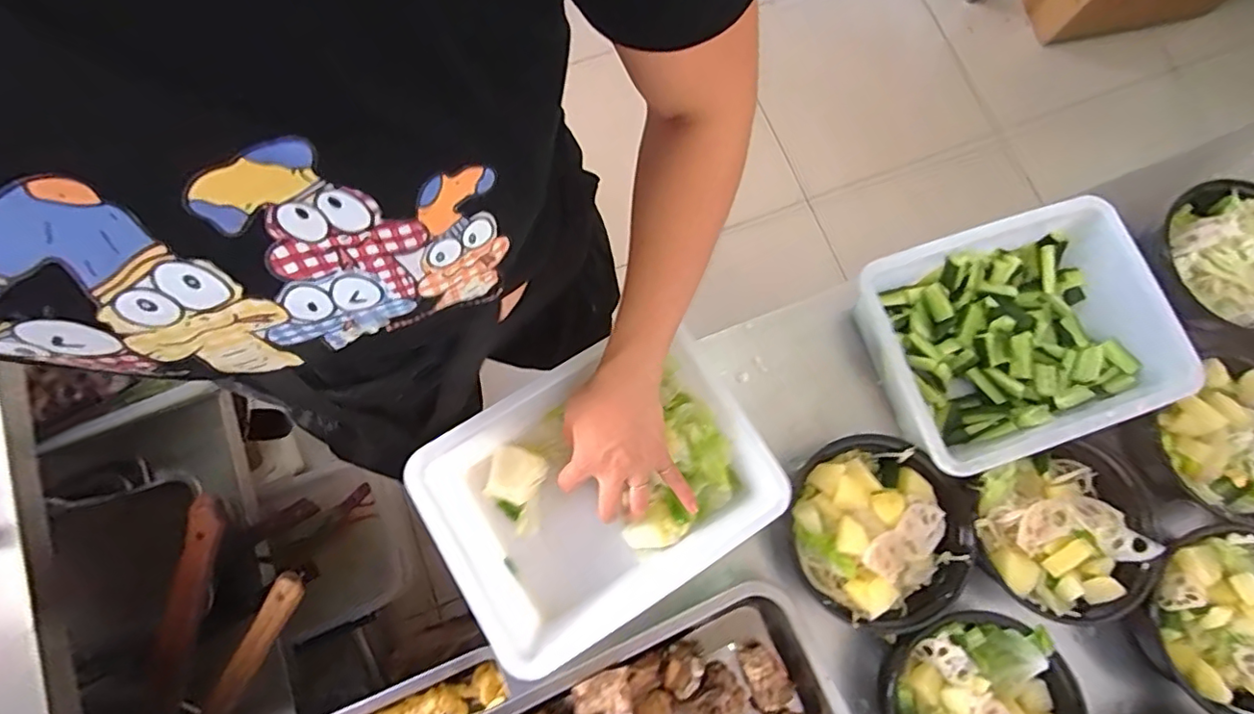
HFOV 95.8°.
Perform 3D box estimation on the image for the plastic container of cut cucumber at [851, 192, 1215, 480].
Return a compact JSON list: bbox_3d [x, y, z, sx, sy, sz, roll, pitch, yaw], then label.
[{"bbox_3d":[0.367,-0.019,0.559,0.279,0.083,0.207,-18,79,-5],"label":"plastic container of cut cucumber"}]

